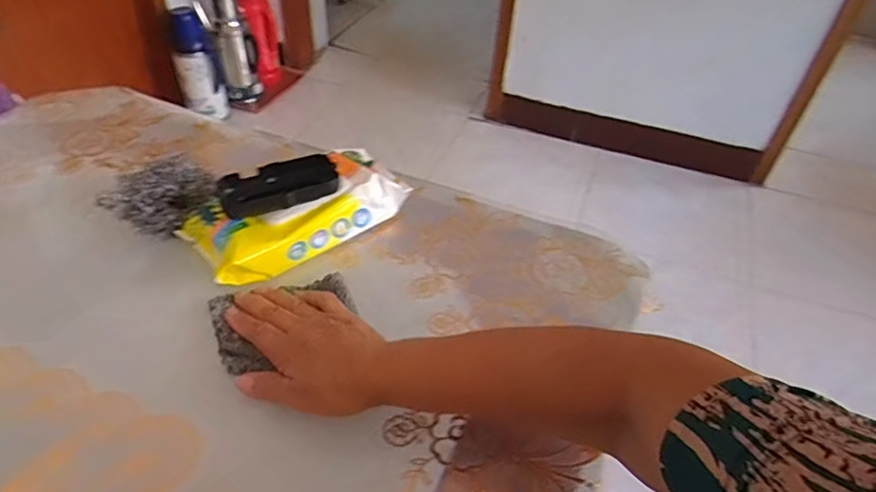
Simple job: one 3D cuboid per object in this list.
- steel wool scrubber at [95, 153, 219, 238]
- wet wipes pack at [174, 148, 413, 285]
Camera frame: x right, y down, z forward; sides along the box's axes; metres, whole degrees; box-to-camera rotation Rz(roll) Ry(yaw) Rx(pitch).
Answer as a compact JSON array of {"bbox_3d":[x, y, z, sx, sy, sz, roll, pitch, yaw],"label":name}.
[{"bbox_3d":[-0.268,-0.049,0.563,0.098,0.049,0.054,-21,49,-24],"label":"steel wool scrubber"},{"bbox_3d":[-0.136,-0.037,0.579,0.213,0.044,0.104,-30,53,-30],"label":"wet wipes pack"}]

